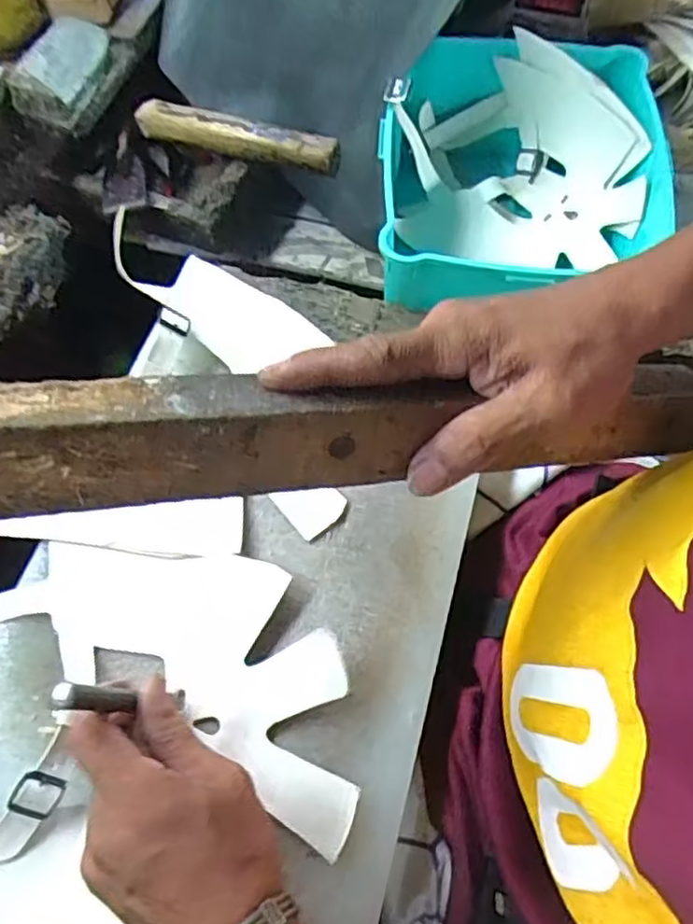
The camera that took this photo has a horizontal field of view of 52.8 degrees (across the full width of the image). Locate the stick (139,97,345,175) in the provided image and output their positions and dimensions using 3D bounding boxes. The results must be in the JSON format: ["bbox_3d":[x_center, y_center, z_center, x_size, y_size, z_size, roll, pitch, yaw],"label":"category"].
[{"bbox_3d":[-0.104,-0.309,0.661,0.199,0.033,0.022,16,64,7],"label":"stick"}]

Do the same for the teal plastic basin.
[{"bbox_3d":[0.163,-0.255,0.676,0.255,0.140,0.295,3,63,0],"label":"teal plastic basin"}]

